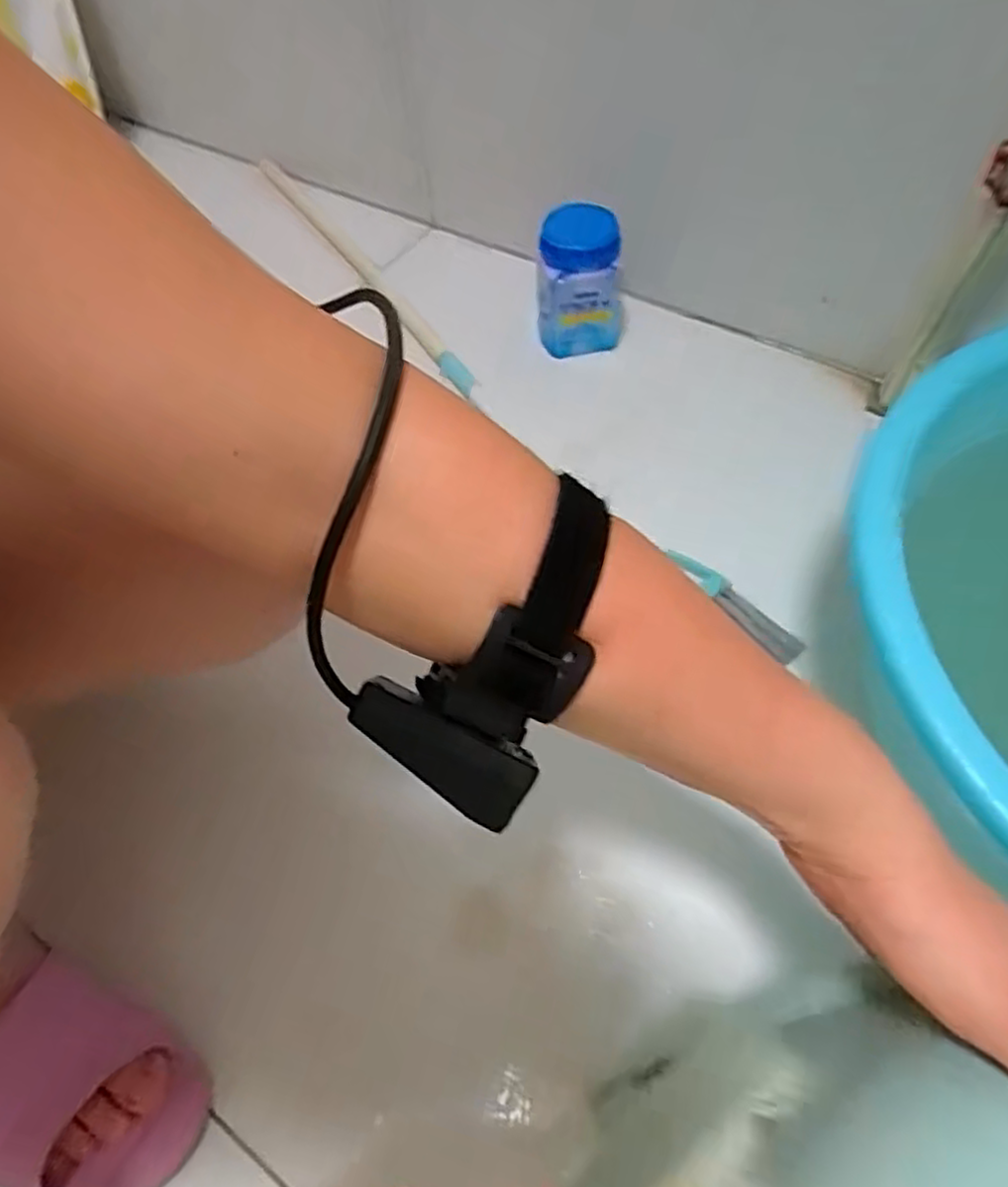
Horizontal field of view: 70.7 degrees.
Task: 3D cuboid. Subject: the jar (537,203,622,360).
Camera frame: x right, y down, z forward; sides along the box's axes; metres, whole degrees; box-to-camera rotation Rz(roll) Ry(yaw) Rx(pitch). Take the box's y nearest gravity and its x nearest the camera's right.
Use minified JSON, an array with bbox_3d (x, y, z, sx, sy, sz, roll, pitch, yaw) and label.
[{"bbox_3d":[0.076,-0.310,0.707,0.086,0.125,0.074,4,57,8],"label":"jar"}]

